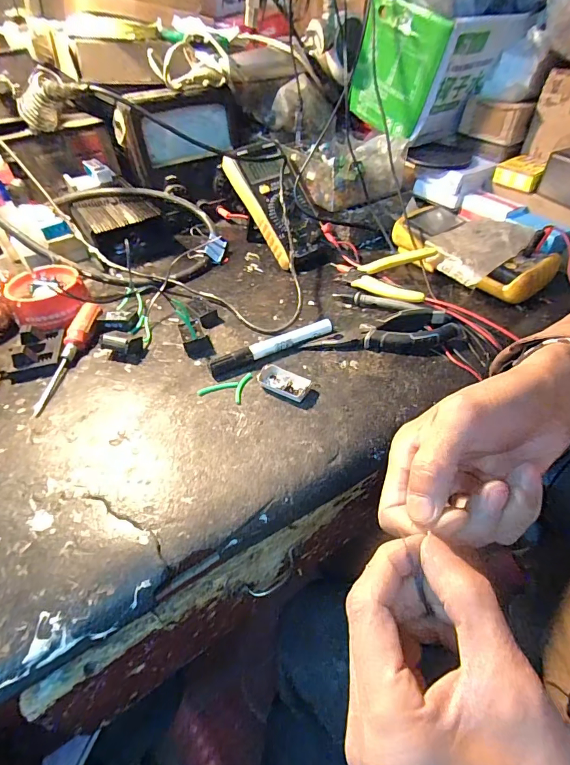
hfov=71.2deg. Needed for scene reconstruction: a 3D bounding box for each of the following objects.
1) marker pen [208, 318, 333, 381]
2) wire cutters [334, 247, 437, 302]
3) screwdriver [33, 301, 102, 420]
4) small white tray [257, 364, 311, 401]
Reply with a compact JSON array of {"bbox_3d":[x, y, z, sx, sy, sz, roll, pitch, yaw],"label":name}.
[{"bbox_3d":[-0.013,-0.038,0.413,0.138,0.017,0.017,-22,48,-19],"label":"marker pen"},{"bbox_3d":[0.116,-0.129,0.486,0.114,0.013,0.081,3,57,29],"label":"wire cutters"},{"bbox_3d":[-0.225,-0.031,0.411,0.021,0.020,0.150,1,44,3],"label":"screwdriver"},{"bbox_3d":[-0.001,0.000,0.379,0.051,0.011,0.025,21,49,22],"label":"small white tray"}]

